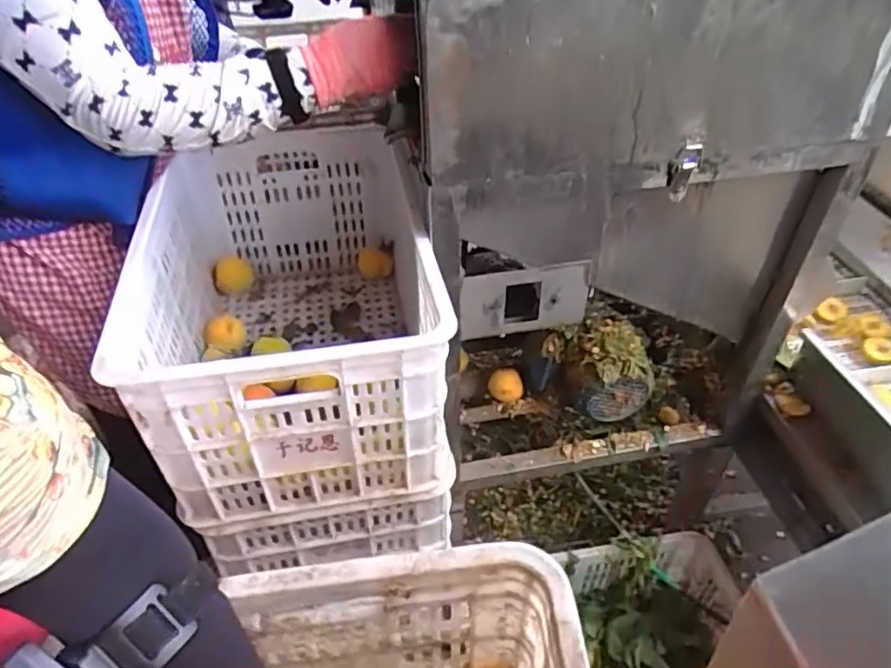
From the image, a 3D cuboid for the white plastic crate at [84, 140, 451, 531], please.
[{"bbox_3d":[-0.209,-0.056,0.880,0.348,0.285,0.540,-8,44,-9],"label":"white plastic crate"}]

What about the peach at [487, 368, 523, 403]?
[{"bbox_3d":[0.125,0.110,1.281,0.074,0.065,0.053,6,43,6],"label":"peach"}]

